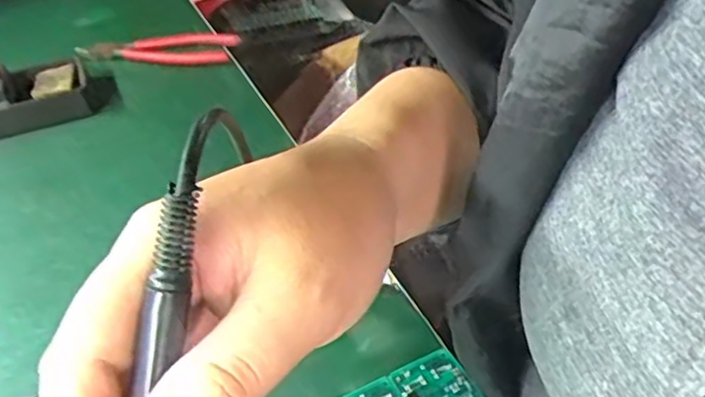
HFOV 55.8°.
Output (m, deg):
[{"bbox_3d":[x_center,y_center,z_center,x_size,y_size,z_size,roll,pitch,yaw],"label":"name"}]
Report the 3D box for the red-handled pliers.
[{"bbox_3d":[-0.174,-0.136,0.605,0.137,0.017,0.042,-1,39,5],"label":"red-handled pliers"}]

